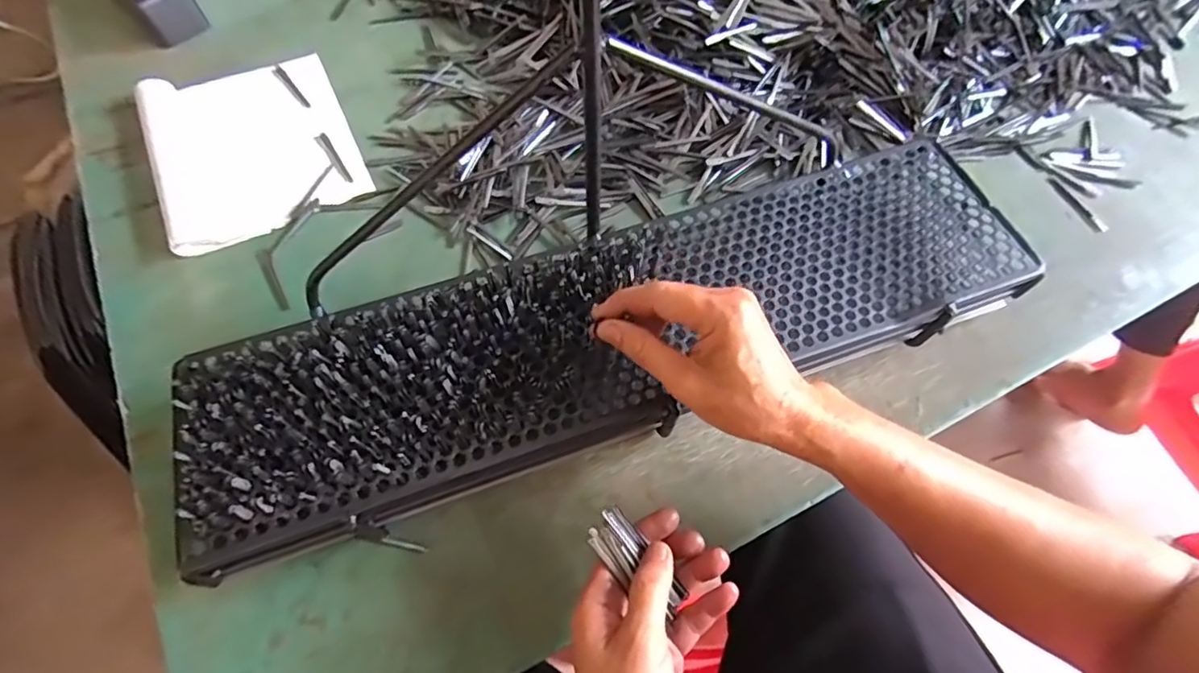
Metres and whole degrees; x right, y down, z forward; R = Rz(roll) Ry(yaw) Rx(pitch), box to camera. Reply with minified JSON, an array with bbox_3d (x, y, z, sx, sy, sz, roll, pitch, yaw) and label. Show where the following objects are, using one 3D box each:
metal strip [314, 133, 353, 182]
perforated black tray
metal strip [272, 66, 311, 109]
[{"bbox_3d":[-0.252,-0.170,0.530,0.010,0.004,0.066,-32,70,-14],"label":"metal strip"},{"bbox_3d":[0.023,-0.012,0.392,0.585,0.037,0.152,-19,68,-12],"label":"perforated black tray"},{"bbox_3d":[-0.312,-0.254,0.565,0.010,0.004,0.073,-37,72,-16],"label":"metal strip"}]

